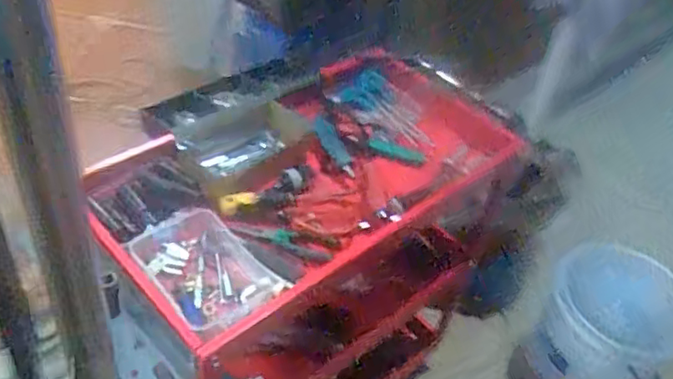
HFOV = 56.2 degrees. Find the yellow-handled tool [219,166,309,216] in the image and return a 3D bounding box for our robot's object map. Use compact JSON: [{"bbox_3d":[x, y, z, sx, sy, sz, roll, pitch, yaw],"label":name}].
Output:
[{"bbox_3d":[-0.107,0.004,0.954,0.145,0.036,0.027,-18,50,-27],"label":"yellow-handled tool"}]

